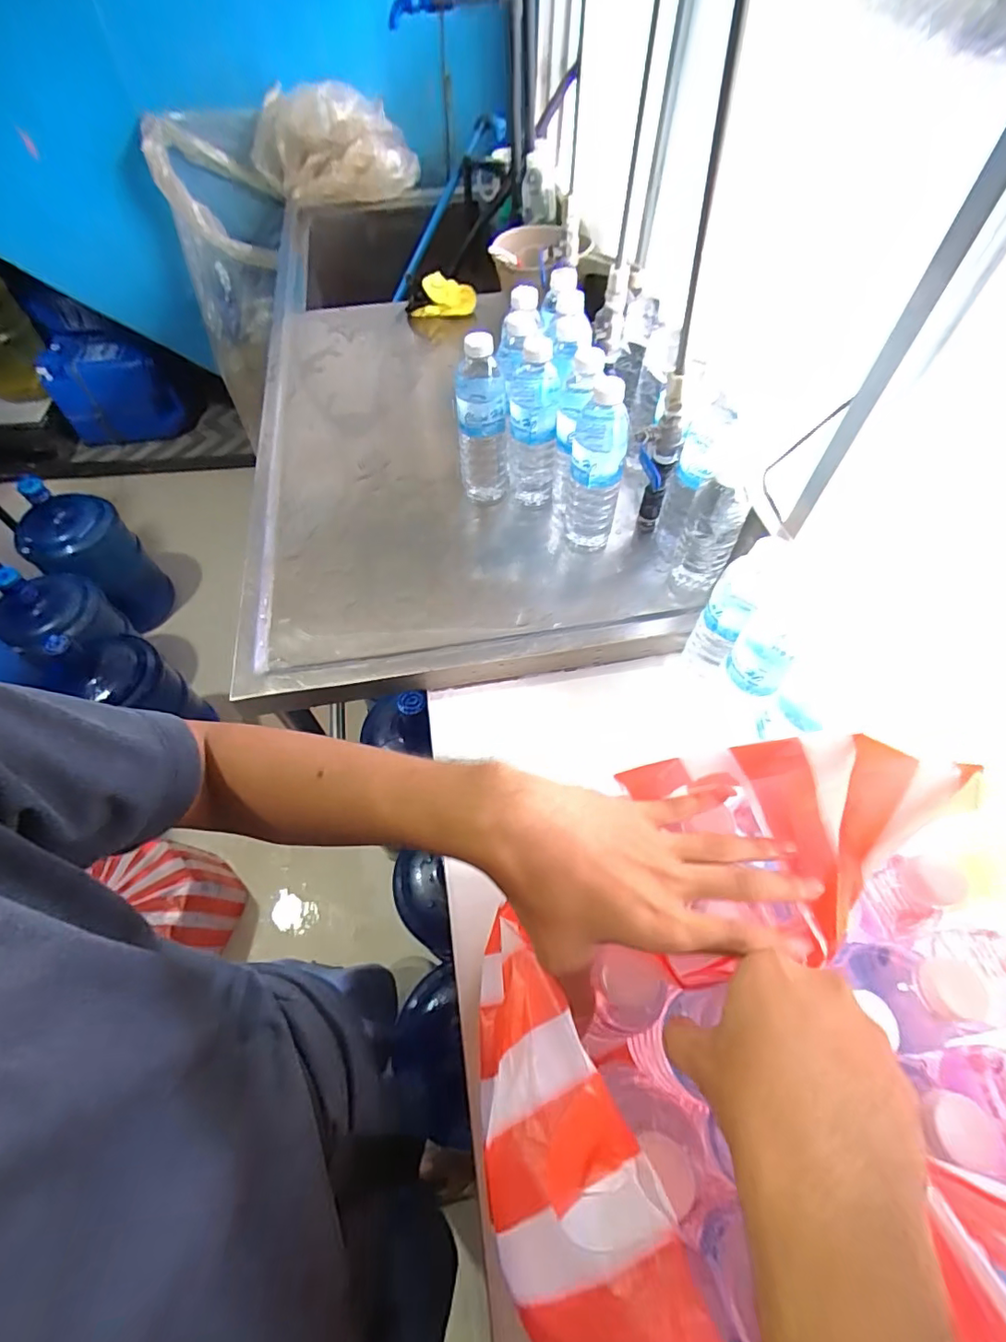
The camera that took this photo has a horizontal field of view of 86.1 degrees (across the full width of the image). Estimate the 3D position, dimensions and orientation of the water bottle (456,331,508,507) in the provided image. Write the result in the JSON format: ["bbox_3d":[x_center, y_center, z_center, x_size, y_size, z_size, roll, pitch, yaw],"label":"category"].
[{"bbox_3d":[-0.027,-0.313,0.687,0.062,0.212,0.056,-3,58,-2],"label":"water bottle"}]

